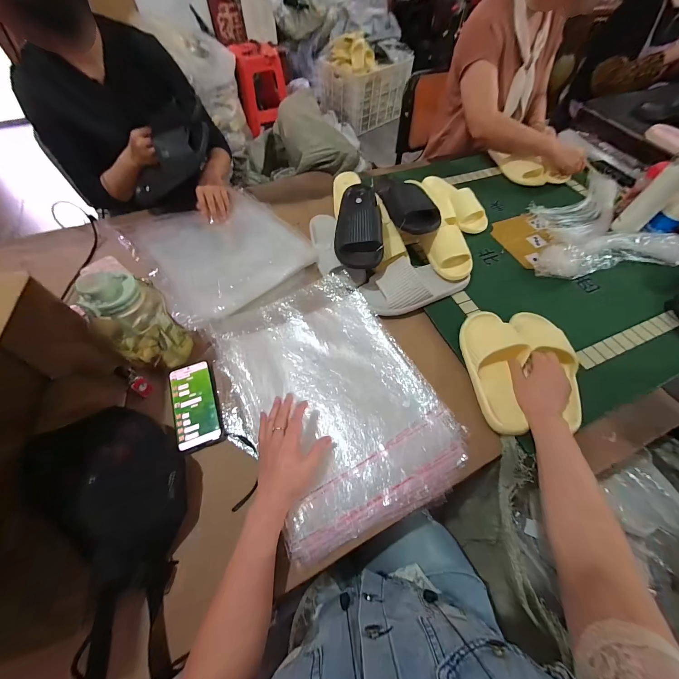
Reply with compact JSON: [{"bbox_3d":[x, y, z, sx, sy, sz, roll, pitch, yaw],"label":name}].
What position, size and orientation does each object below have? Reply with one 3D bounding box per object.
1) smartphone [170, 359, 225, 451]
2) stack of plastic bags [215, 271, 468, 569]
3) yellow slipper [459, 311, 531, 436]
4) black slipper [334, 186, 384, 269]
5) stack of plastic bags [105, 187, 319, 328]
[{"bbox_3d":[-0.265,0.116,0.525,0.075,0.011,0.161,-20,63,-12],"label":"smartphone"},{"bbox_3d":[-0.023,0.097,0.536,0.351,0.029,0.456,-24,64,-14],"label":"stack of plastic bags"},{"bbox_3d":[0.304,0.042,0.554,0.099,0.058,0.264,6,59,2],"label":"yellow slipper"},{"bbox_3d":[0.051,-0.287,0.673,0.110,0.070,0.250,5,59,2],"label":"black slipper"},{"bbox_3d":[-0.301,-0.244,0.700,0.343,0.038,0.444,-36,67,-20],"label":"stack of plastic bags"}]

